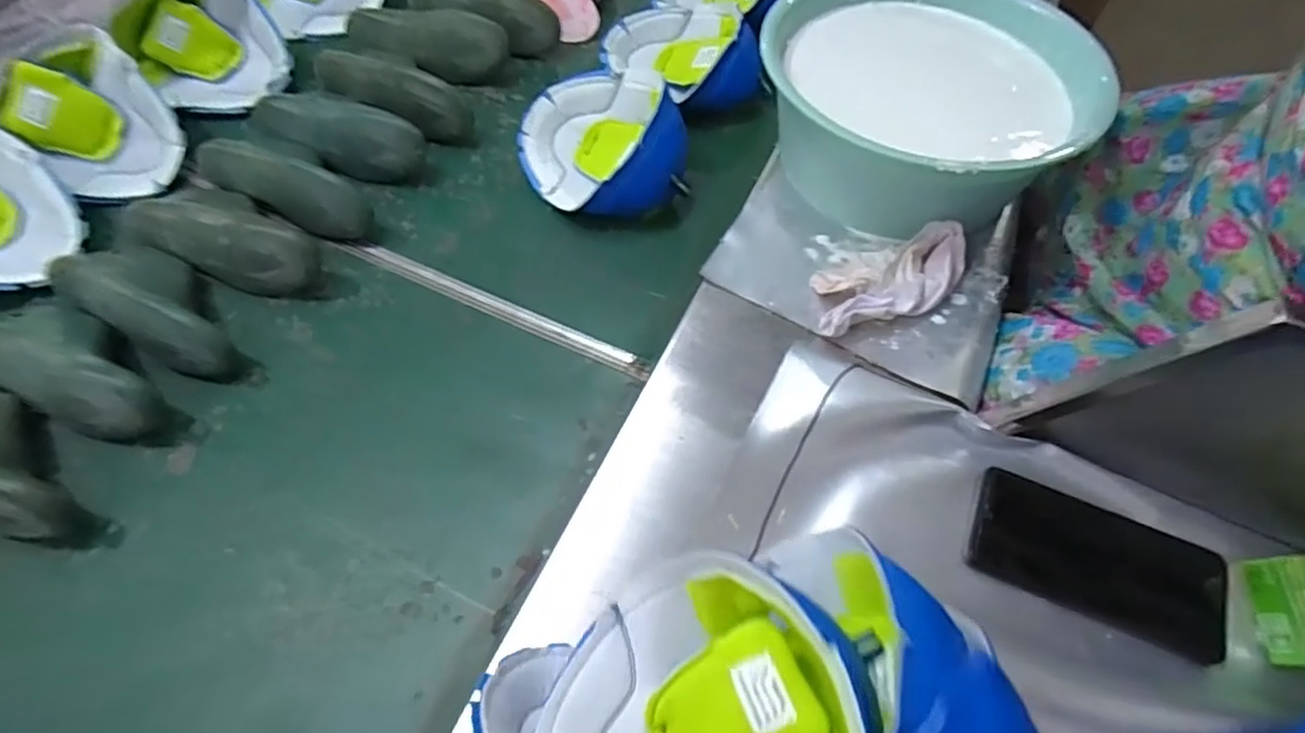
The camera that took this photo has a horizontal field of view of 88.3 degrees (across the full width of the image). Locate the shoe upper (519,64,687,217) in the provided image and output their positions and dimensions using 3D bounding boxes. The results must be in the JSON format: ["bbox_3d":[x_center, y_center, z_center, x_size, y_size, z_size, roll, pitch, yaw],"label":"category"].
[{"bbox_3d":[-0.054,-0.233,0.688,0.156,0.079,0.185,-18,58,-11],"label":"shoe upper"}]

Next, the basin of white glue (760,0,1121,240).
[{"bbox_3d":[0.265,-0.266,0.666,0.281,0.122,0.293,0,64,1],"label":"basin of white glue"}]

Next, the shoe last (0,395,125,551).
[{"bbox_3d":[-0.476,0.072,0.493,0.177,0.064,0.083,22,59,14],"label":"shoe last"}]

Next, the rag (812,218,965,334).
[{"bbox_3d":[0.207,-0.078,0.604,0.157,0.039,0.084,-18,58,-11],"label":"rag"}]

